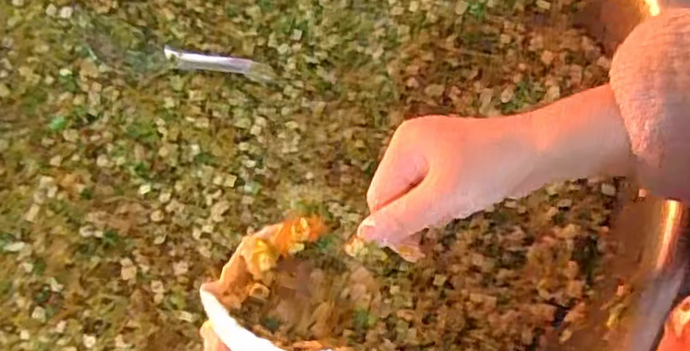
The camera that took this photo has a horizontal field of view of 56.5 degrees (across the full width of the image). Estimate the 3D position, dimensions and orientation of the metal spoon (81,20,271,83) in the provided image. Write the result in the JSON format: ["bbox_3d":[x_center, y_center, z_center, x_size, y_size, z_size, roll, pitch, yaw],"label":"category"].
[{"bbox_3d":[-0.145,-0.107,0.577,0.158,0.020,0.039,8,65,-18],"label":"metal spoon"}]

